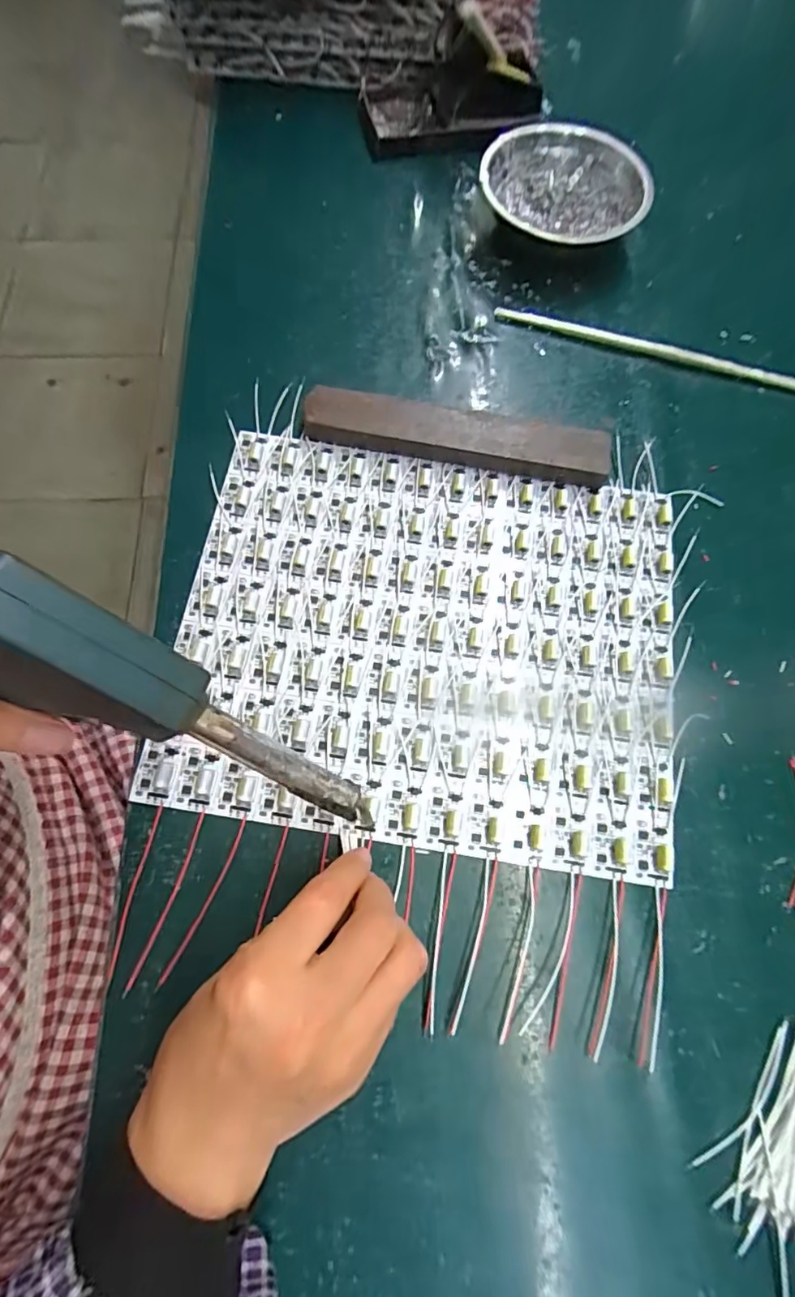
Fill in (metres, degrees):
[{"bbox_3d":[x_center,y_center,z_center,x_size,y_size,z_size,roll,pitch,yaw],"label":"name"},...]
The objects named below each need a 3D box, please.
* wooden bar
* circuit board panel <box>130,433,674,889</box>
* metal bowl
[{"bbox_3d":[0.039,-0.142,0.353,0.198,0.019,0.037,10,72,2],"label":"wooden bar"},{"bbox_3d":[0.017,-0.009,0.317,0.287,0.008,0.236,10,72,2],"label":"circuit board panel"},{"bbox_3d":[0.128,-0.356,0.420,0.123,0.047,0.123,0,72,-1],"label":"metal bowl"}]

